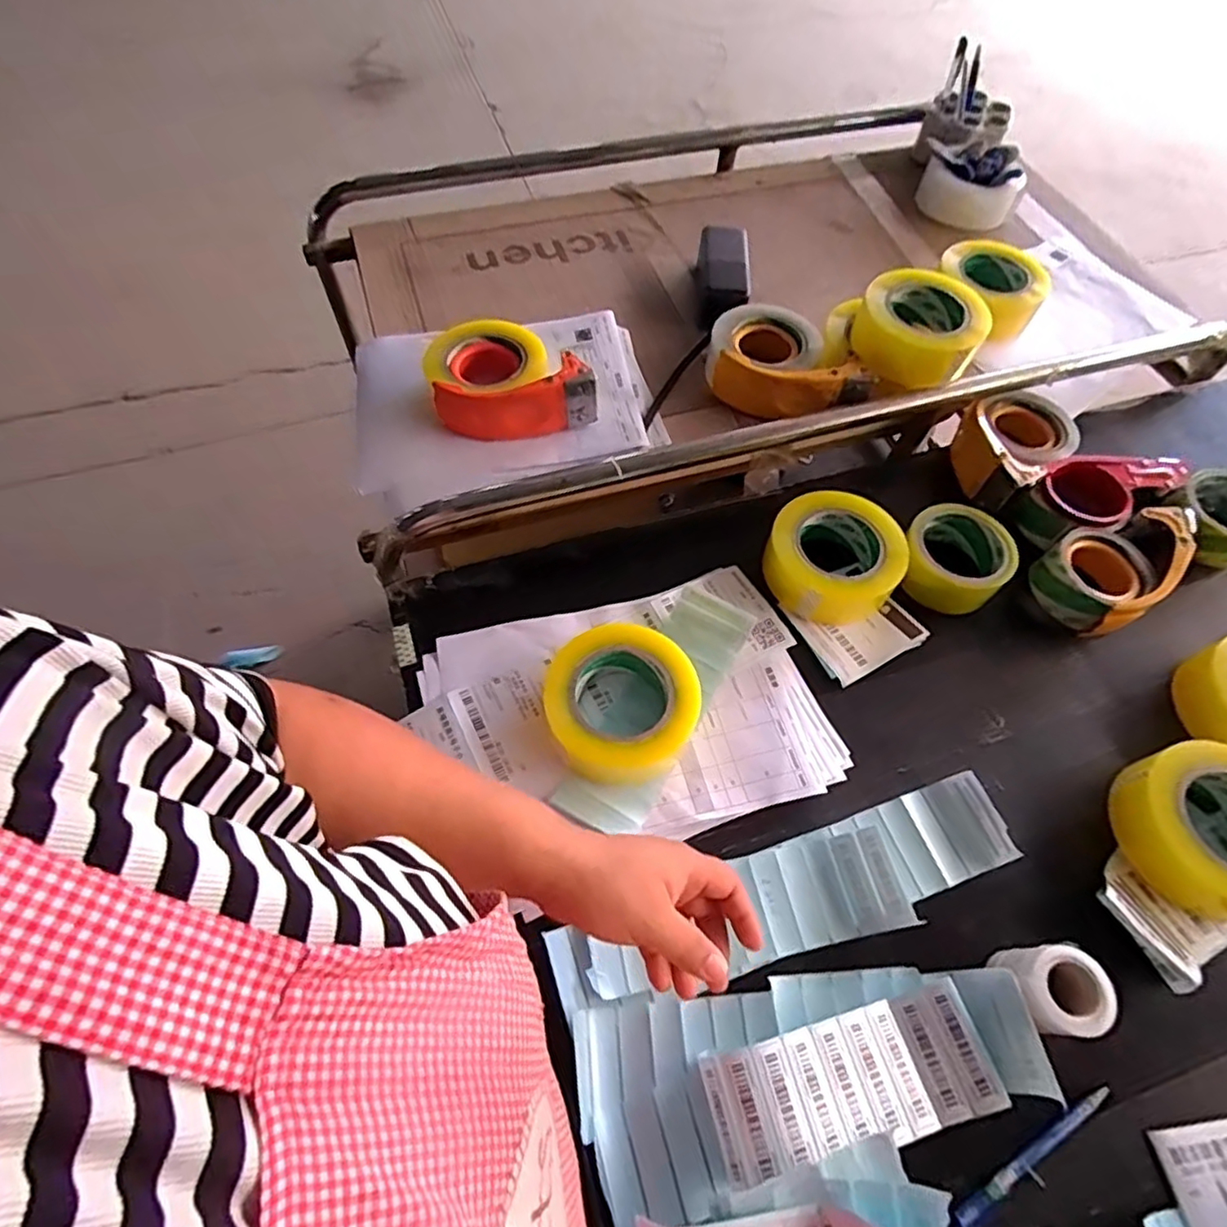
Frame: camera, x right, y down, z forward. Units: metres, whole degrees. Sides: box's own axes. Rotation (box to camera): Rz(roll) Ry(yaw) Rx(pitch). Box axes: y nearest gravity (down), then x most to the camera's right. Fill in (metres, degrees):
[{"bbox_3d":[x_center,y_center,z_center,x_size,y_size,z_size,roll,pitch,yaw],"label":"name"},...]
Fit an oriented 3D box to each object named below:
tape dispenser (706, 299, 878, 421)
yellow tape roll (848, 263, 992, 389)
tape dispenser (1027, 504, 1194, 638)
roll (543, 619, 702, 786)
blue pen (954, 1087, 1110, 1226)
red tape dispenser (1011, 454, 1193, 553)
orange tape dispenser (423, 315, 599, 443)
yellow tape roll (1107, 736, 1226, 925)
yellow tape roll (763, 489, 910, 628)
[{"bbox_3d":[0.184,-0.268,0.700,0.160,0.055,0.124,9,62,3],"label":"tape dispenser"},{"bbox_3d":[0.319,-0.297,0.682,0.123,0.064,0.123,1,61,-2],"label":"yellow tape roll"},{"bbox_3d":[0.473,-0.044,0.619,0.147,0.062,0.091,-29,65,-17],"label":"tape dispenser"},{"bbox_3d":[0.007,0.075,0.536,0.120,0.050,0.126,1,60,-1],"label":"roll"},{"bbox_3d":[0.269,0.344,0.412,0.135,0.010,0.018,-26,64,-16],"label":"blue pen"},{"bbox_3d":[0.484,-0.114,0.672,0.172,0.075,0.083,-27,64,-16],"label":"red tape dispenser"},{"bbox_3d":[-0.108,-0.245,0.668,0.153,0.061,0.124,-12,63,-9],"label":"orange tape dispenser"},{"bbox_3d":[0.459,0.166,0.502,0.112,0.060,0.123,-21,63,-13],"label":"yellow tape roll"},{"bbox_3d":[0.207,-0.053,0.616,0.119,0.052,0.120,1,60,-1],"label":"yellow tape roll"}]

